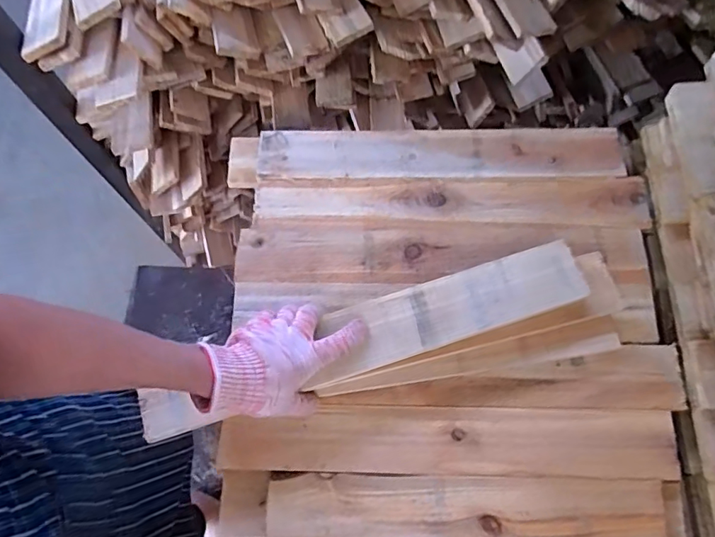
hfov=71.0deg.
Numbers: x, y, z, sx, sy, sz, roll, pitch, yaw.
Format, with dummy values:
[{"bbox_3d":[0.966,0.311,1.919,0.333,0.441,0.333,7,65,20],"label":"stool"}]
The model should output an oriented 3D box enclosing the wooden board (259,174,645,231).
[{"bbox_3d":[0.117,-0.083,0.644,0.493,0.007,0.067,-1,69,2],"label":"wooden board"}]

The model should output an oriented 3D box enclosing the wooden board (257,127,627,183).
[{"bbox_3d":[0.104,-0.153,0.670,0.468,0.015,0.079,0,69,3],"label":"wooden board"}]

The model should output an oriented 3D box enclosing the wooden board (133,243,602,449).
[{"bbox_3d":[0.010,0.080,0.555,0.496,0.021,0.077,-20,69,-4],"label":"wooden board"}]

